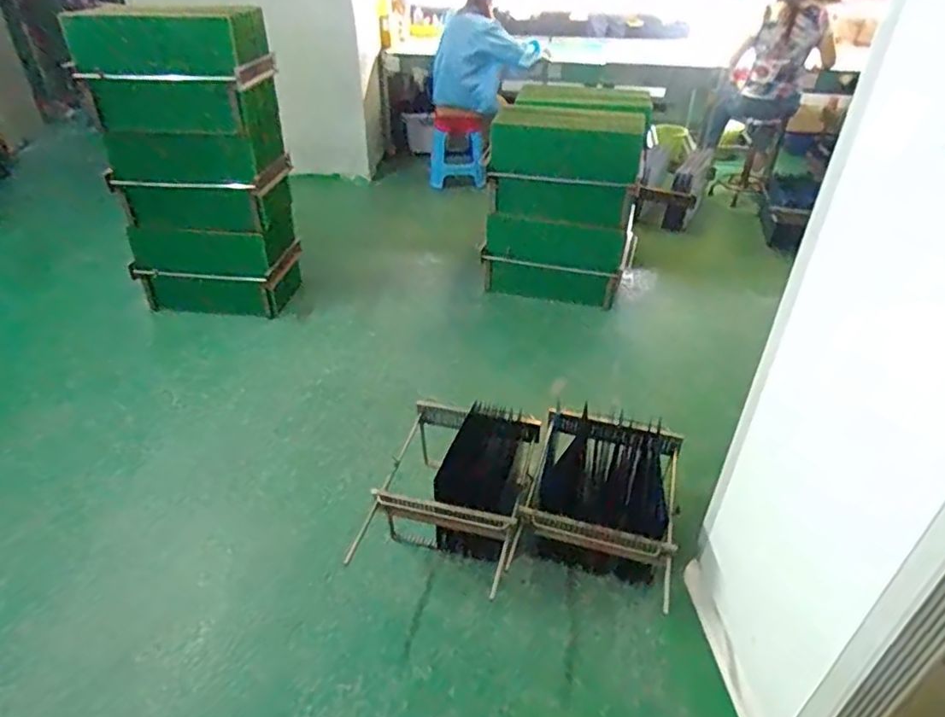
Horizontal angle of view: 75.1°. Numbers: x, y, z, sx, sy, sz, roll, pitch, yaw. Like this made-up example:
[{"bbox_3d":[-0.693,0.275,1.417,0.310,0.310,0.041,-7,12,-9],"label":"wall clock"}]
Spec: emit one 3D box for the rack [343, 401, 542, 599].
[{"bbox_3d":[-0.052,0.380,1.894,0.465,0.285,0.662,11,38,13],"label":"rack"}]

